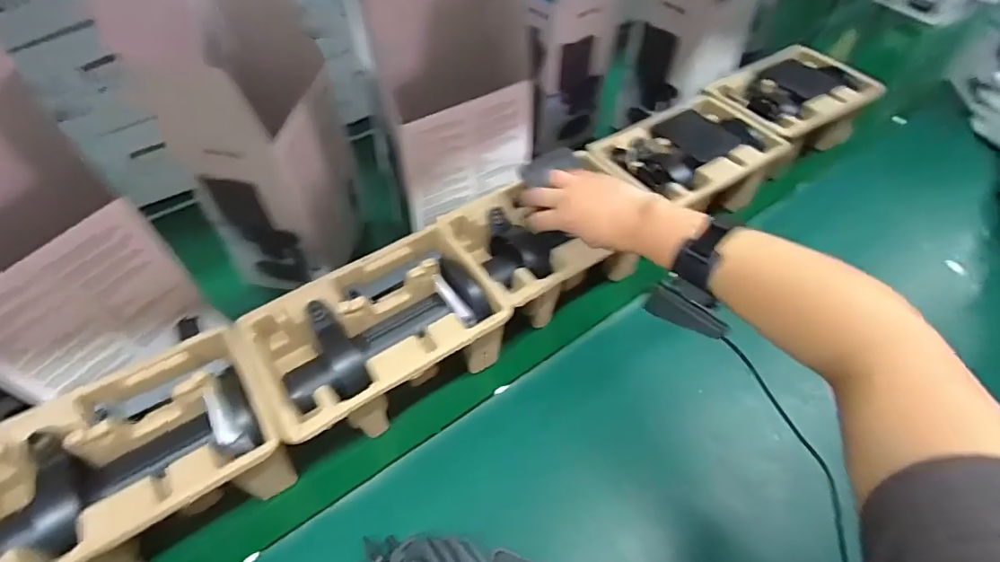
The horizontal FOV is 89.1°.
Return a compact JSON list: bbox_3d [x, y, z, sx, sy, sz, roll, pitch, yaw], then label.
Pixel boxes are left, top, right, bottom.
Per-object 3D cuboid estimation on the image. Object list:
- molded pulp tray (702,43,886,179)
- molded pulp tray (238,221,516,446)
[{"bbox_3d":[0.429,-0.261,0.781,0.225,0.097,0.160,-28,55,-19],"label":"molded pulp tray"},{"bbox_3d":[-0.118,0.062,0.520,0.222,0.096,0.145,-29,55,-19],"label":"molded pulp tray"}]

